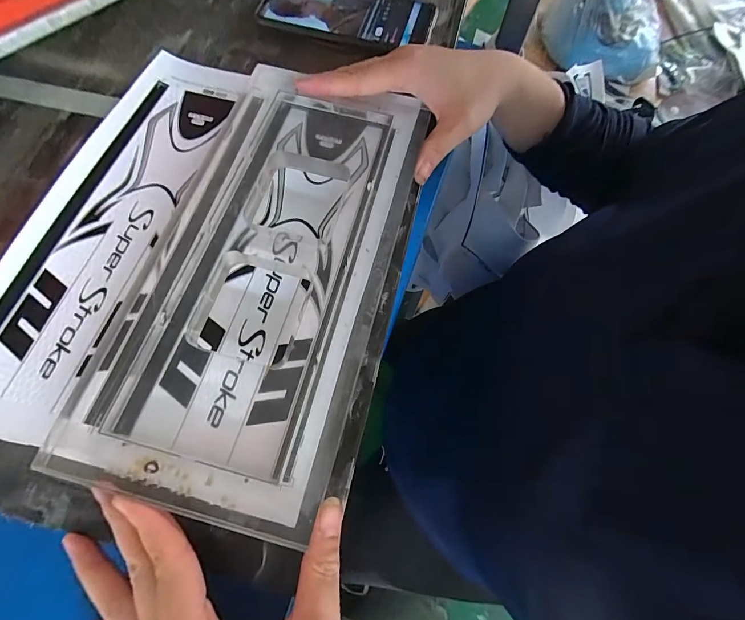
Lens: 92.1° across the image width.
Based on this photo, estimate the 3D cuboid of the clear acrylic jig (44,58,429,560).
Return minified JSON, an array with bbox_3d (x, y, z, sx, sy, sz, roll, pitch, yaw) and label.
[{"bbox_3d":[-0.072,-0.037,0.249,0.176,0.028,0.308,13,70,4],"label":"clear acrylic jig"}]

